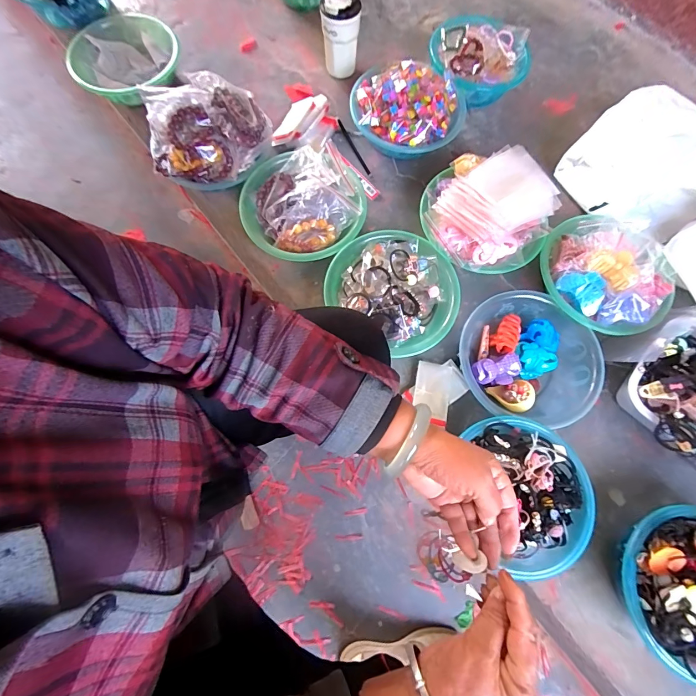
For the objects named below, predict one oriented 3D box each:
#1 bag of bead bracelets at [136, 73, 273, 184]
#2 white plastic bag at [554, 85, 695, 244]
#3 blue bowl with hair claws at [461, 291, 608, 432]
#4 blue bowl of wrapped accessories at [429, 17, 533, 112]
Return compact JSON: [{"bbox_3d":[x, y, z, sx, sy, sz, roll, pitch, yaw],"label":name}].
[{"bbox_3d":[-0.274,-0.423,0.687,0.236,0.086,0.167,-9,74,-4],"label":"bag of bead bracelets"},{"bbox_3d":[0.626,-0.376,0.726,0.299,0.088,0.287,-37,78,-12],"label":"white plastic bag"},{"bbox_3d":[0.316,0.017,0.633,0.225,0.076,0.207,0,73,-2],"label":"blue bowl with hair claws"},{"bbox_3d":[0.291,-0.645,0.798,0.209,0.095,0.184,-9,74,-4],"label":"blue bowl of wrapped accessories"}]

